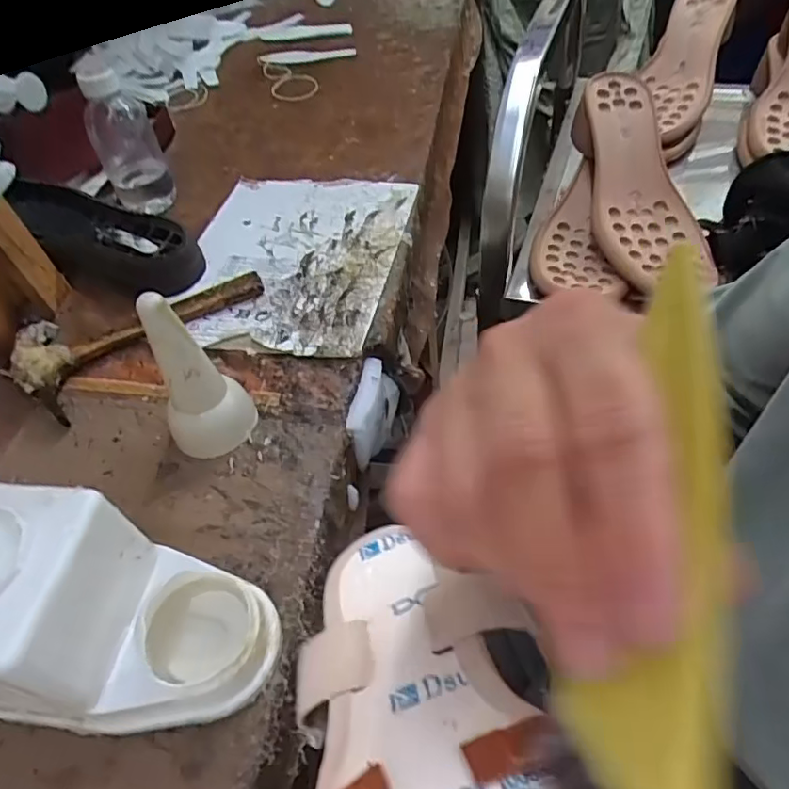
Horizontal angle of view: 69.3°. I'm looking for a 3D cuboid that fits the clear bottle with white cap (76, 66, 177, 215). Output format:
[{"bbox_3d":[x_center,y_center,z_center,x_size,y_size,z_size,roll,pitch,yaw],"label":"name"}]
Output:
[{"bbox_3d":[-0.320,-0.300,0.679,0.070,0.165,0.057,-25,52,-14],"label":"clear bottle with white cap"}]

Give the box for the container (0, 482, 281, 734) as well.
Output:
[{"bbox_3d":[-0.178,0.130,0.333,0.196,0.115,0.113,7,51,11],"label":"container"}]

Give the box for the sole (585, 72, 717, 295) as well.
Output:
[{"bbox_3d":[0.222,-0.197,0.513,0.094,0.029,0.217,-4,74,3],"label":"sole"}]

